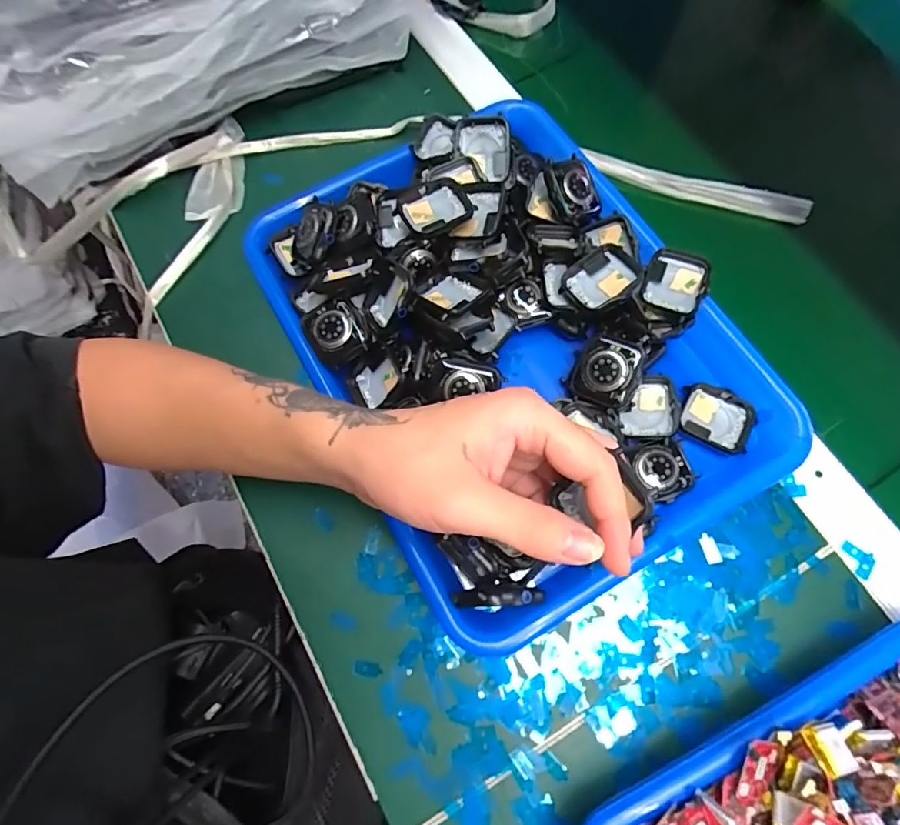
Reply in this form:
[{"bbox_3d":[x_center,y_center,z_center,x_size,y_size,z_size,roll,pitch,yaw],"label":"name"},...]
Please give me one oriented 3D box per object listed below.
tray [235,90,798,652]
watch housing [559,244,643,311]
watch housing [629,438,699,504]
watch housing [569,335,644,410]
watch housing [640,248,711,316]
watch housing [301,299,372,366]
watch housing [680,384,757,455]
[{"bbox_3d":[0.035,-0.056,0.327,0.248,0.058,0.326,-29,73,-7],"label":"tray"},{"bbox_3d":[0.098,-0.085,0.318,0.045,0.016,0.037,-36,74,-9],"label":"watch housing"},{"bbox_3d":[0.131,0.035,0.308,0.032,0.007,0.036,-21,72,-5],"label":"watch housing"},{"bbox_3d":[0.097,-0.026,0.311,0.039,0.009,0.041,28,97,27],"label":"watch housing"},{"bbox_3d":[0.144,-0.083,0.323,0.037,0.012,0.042,25,74,10],"label":"watch housing"},{"bbox_3d":[-0.072,-0.051,0.319,0.037,0.009,0.039,-27,72,-6],"label":"watch housing"},{"bbox_3d":[0.170,0.004,0.319,0.043,0.007,0.036,25,74,10],"label":"watch housing"}]

